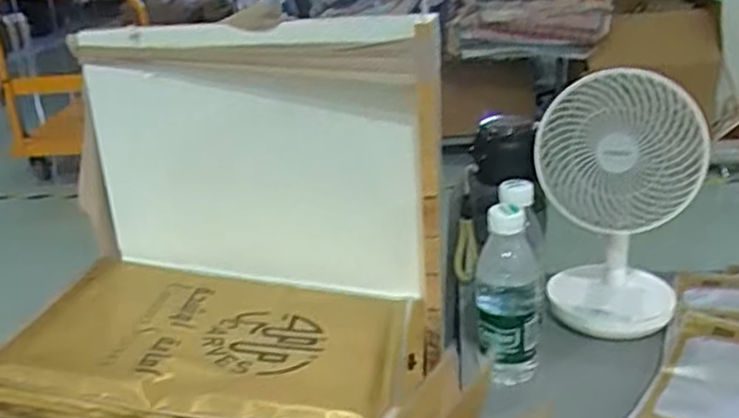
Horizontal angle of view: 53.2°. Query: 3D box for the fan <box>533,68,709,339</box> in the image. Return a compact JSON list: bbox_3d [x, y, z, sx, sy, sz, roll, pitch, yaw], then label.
[{"bbox_3d":[0.254,-0.005,0.770,0.153,0.260,0.113,1,23,13],"label":"fan"}]

